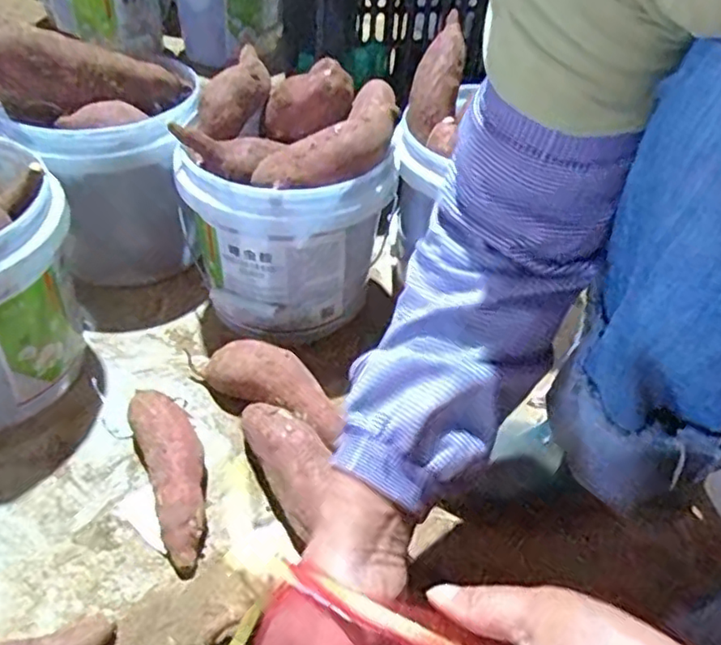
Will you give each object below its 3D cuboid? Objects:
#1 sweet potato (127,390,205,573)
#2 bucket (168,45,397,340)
[{"bbox_3d":[-0.152,0.119,0.525,0.047,0.042,0.156,-17,46,-20],"label":"sweet potato"},{"bbox_3d":[-0.068,-0.127,0.629,0.192,0.196,0.196,1,43,-1],"label":"bucket"}]

